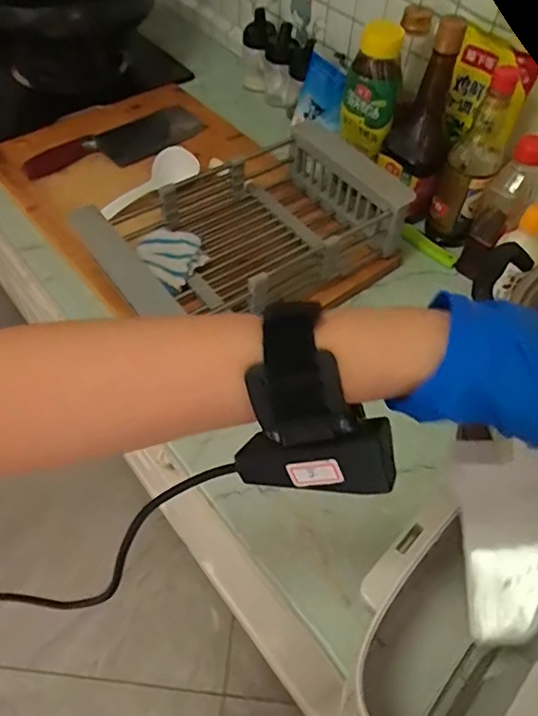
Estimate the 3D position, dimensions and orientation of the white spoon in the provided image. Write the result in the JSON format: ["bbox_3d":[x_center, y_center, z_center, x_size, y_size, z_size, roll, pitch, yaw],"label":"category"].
[{"bbox_3d":[-0.168,-0.250,0.777,0.046,0.025,0.161,38,60,24],"label":"white spoon"}]

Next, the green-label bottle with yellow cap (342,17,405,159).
[{"bbox_3d":[0.136,-0.350,0.730,0.071,0.150,0.054,7,52,3],"label":"green-label bottle with yellow cap"}]

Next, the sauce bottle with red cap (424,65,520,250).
[{"bbox_3d":[0.258,-0.241,0.713,0.066,0.232,0.056,19,54,12],"label":"sauce bottle with red cap"}]

